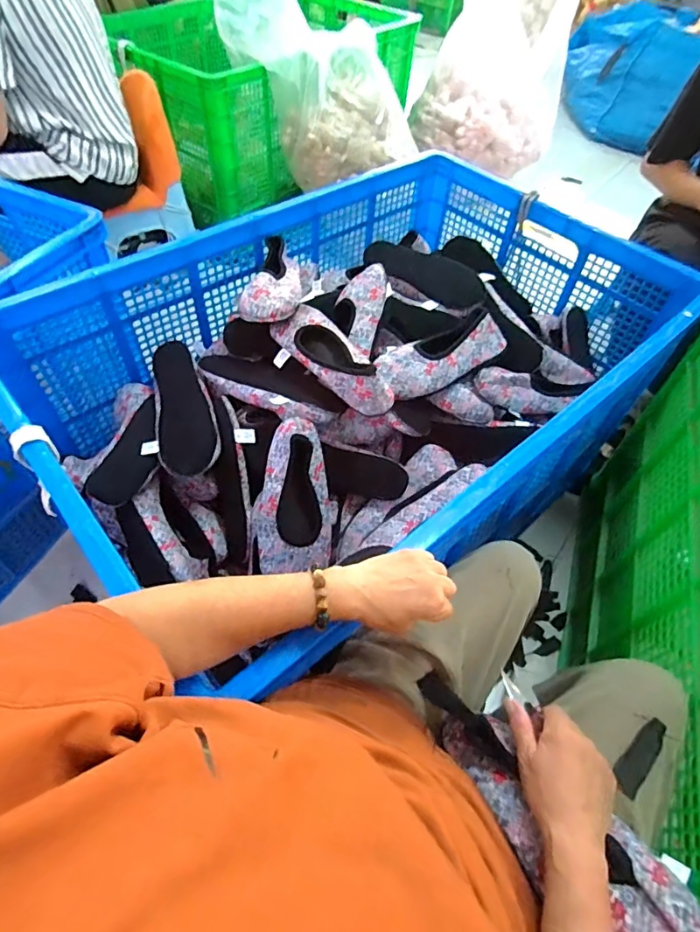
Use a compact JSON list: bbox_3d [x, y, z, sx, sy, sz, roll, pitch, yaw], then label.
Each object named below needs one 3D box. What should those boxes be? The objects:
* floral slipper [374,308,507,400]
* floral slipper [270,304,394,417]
[{"bbox_3d":[0.158,-0.180,0.831,0.253,0.062,0.092,-24,58,-20],"label":"floral slipper"},{"bbox_3d":[-0.031,-0.173,0.771,0.099,0.054,0.243,-26,58,-21],"label":"floral slipper"}]

